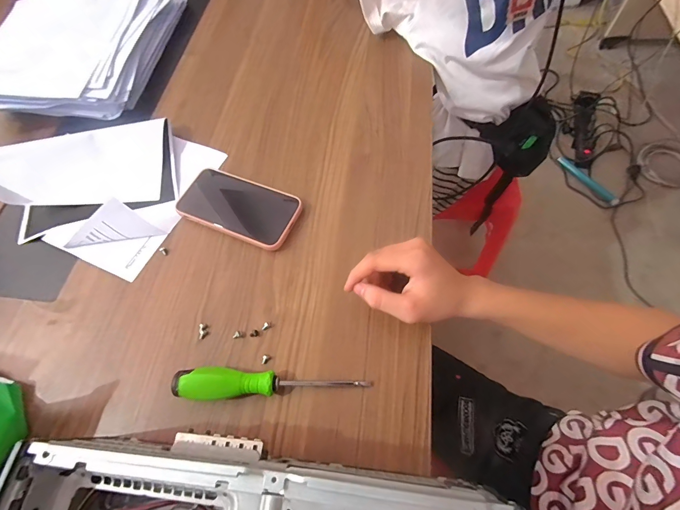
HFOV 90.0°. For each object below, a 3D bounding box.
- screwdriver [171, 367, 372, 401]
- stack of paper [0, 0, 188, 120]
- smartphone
[{"bbox_3d":[-0.066,0.122,0.326,0.182,0.031,0.028,-3,64,3],"label":"screwdriver"},{"bbox_3d":[-0.460,-0.373,0.594,0.297,0.057,0.361,1,64,6],"label":"stack of paper"},{"bbox_3d":[-0.126,-0.060,0.430,0.149,0.012,0.074,20,67,14],"label":"smartphone"}]

